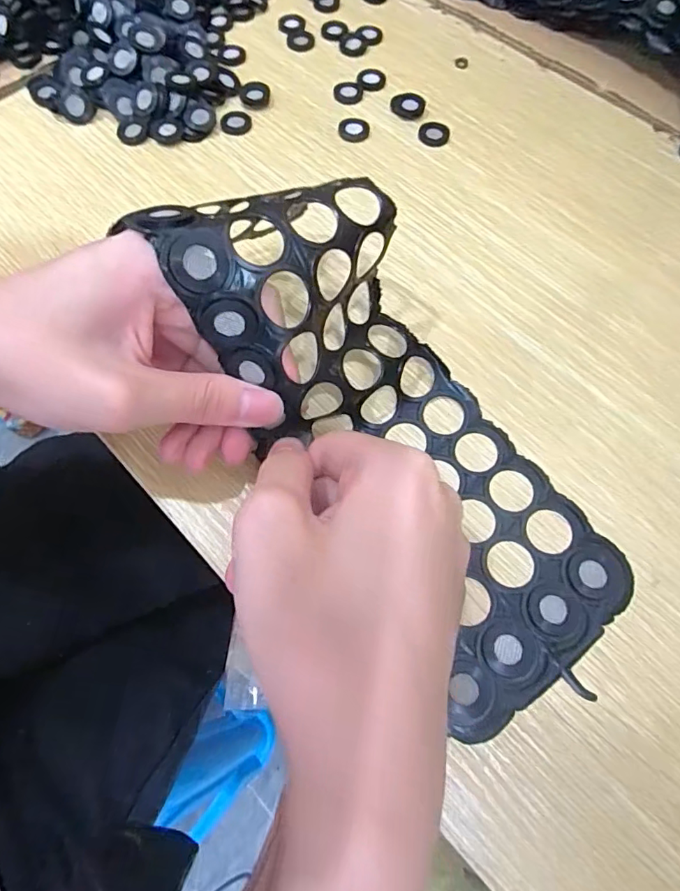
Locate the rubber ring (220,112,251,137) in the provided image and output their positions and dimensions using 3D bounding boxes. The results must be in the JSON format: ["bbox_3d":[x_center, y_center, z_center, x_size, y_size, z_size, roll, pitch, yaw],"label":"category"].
[{"bbox_3d":[-0.063,-0.195,0.312,0.018,0.004,0.017,1,67,-2],"label":"rubber ring"}]

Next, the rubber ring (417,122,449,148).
[{"bbox_3d":[0.057,-0.188,0.311,0.019,0.004,0.019,1,67,-2],"label":"rubber ring"}]

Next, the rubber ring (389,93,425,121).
[{"bbox_3d":[0.041,-0.210,0.319,0.021,0.005,0.020,1,67,-2],"label":"rubber ring"}]

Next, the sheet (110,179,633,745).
[{"bbox_3d":[0.022,-0.004,0.204,0.103,0.043,0.214,-41,96,-18],"label":"sheet"}]

